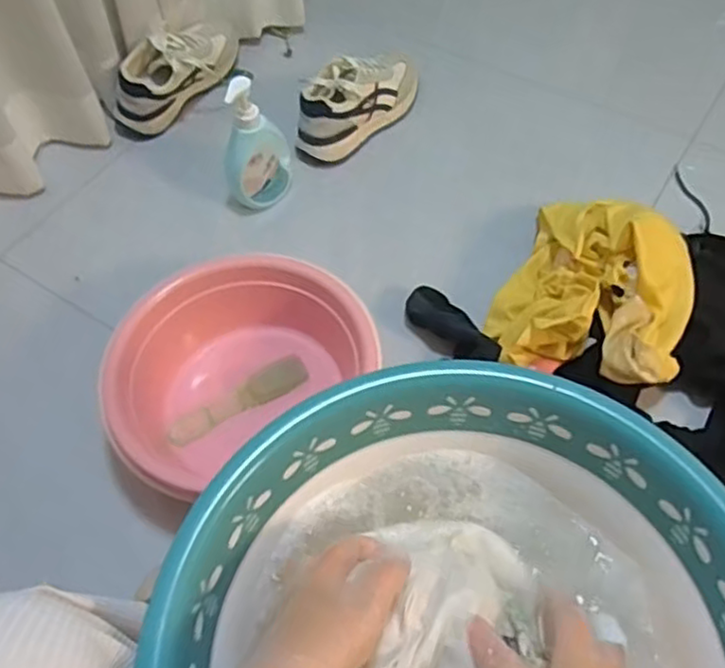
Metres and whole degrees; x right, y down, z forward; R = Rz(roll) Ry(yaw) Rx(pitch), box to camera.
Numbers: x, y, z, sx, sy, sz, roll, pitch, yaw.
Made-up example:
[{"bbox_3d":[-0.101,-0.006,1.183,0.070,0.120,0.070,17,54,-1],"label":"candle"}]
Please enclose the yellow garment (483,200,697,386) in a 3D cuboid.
[{"bbox_3d":[0.306,-0.070,0.896,0.230,0.091,0.265,18,60,14],"label":"yellow garment"}]

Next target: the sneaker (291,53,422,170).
[{"bbox_3d":[-0.008,-0.388,1.147,0.091,0.097,0.257,38,66,24],"label":"sneaker"}]

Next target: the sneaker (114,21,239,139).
[{"bbox_3d":[-0.314,-0.458,1.191,0.094,0.111,0.251,28,63,19],"label":"sneaker"}]

